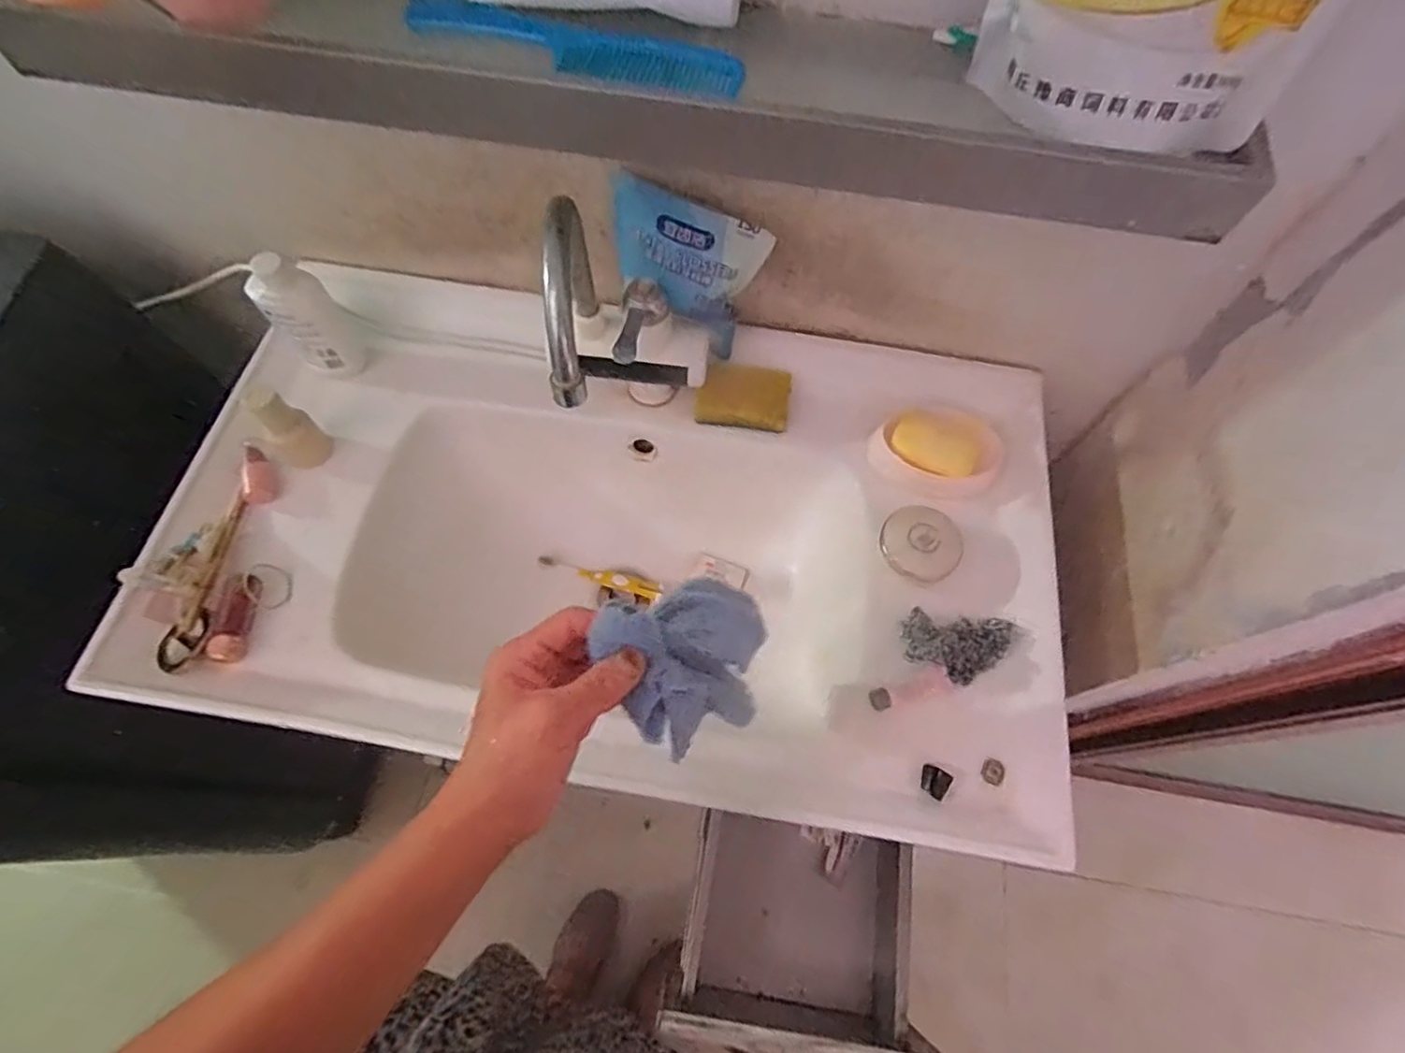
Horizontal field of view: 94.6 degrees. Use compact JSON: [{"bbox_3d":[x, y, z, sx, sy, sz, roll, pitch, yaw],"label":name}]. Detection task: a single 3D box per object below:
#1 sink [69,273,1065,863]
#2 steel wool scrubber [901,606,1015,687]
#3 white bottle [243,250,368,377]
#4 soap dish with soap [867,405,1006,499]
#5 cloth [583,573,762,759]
[{"bbox_3d":[-0.059,0.015,0.656,0.846,0.179,0.458,8,65,4],"label":"sink"},{"bbox_3d":[0.222,0.104,0.562,0.095,0.024,0.056,6,65,2],"label":"steel wool scrubber"},{"bbox_3d":[-0.384,-0.205,0.631,0.060,0.137,0.060,0,65,0],"label":"white bottle"},{"bbox_3d":[0.227,-0.073,0.628,0.119,0.045,0.079,23,66,10],"label":"soap dish with soap"},{"bbox_3d":[0.002,0.080,0.394,0.109,0.131,0.077,-30,68,-14],"label":"cloth"}]

